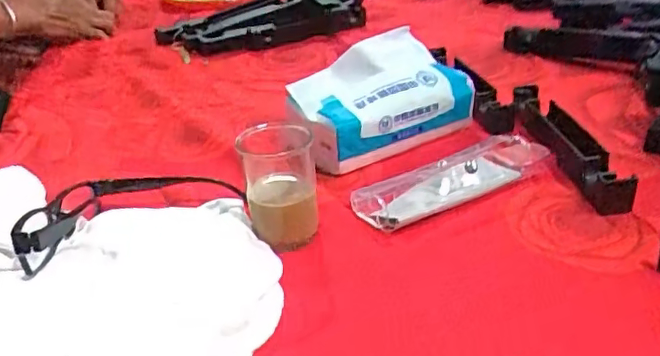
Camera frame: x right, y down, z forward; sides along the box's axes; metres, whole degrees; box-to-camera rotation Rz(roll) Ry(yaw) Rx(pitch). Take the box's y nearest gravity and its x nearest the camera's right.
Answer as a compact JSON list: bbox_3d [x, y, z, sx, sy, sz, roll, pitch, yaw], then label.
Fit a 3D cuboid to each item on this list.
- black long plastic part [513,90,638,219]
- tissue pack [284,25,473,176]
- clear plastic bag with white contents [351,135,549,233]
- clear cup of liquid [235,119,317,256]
[{"bbox_3d":[0.195,-0.031,0.481,0.034,0.027,0.180,-7,30,-2],"label":"black long plastic part"},{"bbox_3d":[0.046,-0.075,0.532,0.160,0.086,0.078,-20,32,-23],"label":"tissue pack"},{"bbox_3d":[0.099,-0.002,0.455,0.162,0.024,0.049,-19,32,-22],"label":"clear plastic bag with white contents"},{"bbox_3d":[-0.035,0.006,0.410,0.051,0.077,0.046,-8,30,-4],"label":"clear cup of liquid"}]

